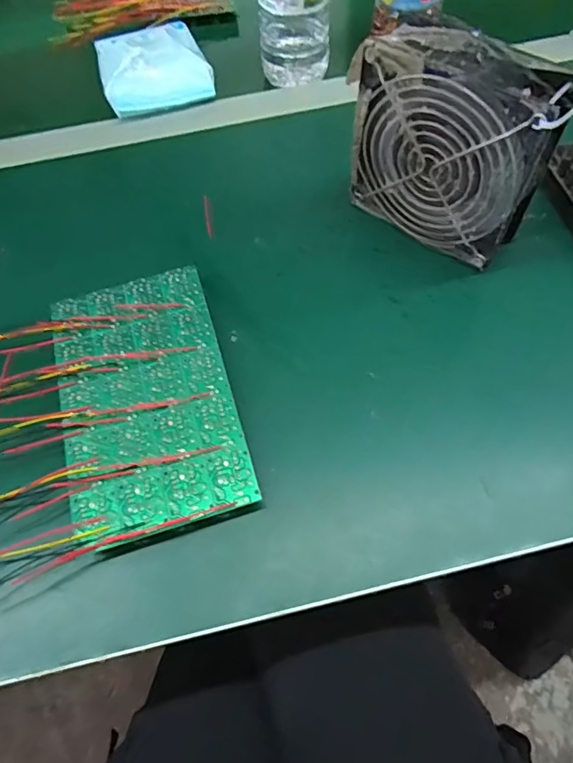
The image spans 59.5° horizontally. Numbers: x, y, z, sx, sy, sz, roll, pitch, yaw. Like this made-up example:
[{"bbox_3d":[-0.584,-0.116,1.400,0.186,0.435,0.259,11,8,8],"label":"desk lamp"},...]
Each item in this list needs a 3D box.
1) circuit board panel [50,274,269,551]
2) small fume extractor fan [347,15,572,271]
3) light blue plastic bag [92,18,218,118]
[{"bbox_3d":[-0.087,0.008,0.311,0.099,0.013,0.169,-16,62,-6],"label":"circuit board panel"},{"bbox_3d":[0.106,-0.147,0.325,0.129,0.121,0.042,35,69,20],"label":"small fume extractor fan"},{"bbox_3d":[-0.127,-0.297,0.468,0.098,0.036,0.105,-22,62,-9],"label":"light blue plastic bag"}]

